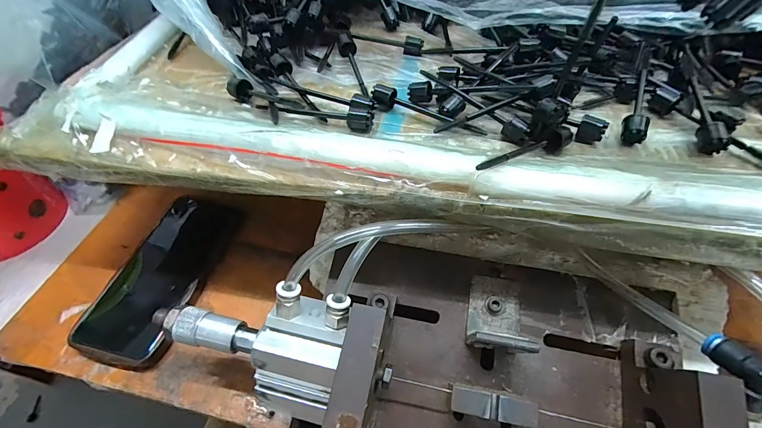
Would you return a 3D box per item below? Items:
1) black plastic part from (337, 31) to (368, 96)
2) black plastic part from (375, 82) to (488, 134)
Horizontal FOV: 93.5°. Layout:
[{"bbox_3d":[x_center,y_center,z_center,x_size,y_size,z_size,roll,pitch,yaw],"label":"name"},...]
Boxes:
[{"bbox_3d":[-0.024,-0.125,0.293,0.014,0.014,0.078,-10,51,-7],"label":"black plastic part"},{"bbox_3d":[0.033,-0.075,0.253,0.084,0.014,0.012,18,53,15],"label":"black plastic part"}]

